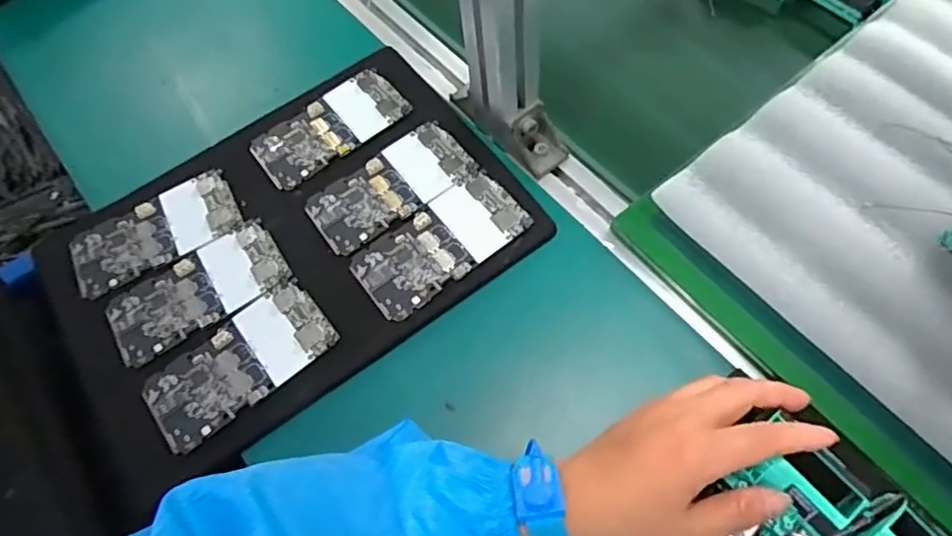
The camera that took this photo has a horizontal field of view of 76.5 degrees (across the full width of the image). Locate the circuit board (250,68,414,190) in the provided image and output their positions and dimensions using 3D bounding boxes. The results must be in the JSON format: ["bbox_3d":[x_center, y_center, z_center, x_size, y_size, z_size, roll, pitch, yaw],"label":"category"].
[{"bbox_3d":[-0.125,-0.122,0.517,0.131,0.004,0.067,-40,68,-13],"label":"circuit board"}]

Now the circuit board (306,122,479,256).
[{"bbox_3d":[-0.069,-0.067,0.484,0.131,0.008,0.069,-36,67,-12],"label":"circuit board"}]

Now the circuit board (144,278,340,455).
[{"bbox_3d":[-0.168,0.067,0.430,0.131,0.007,0.064,-38,67,-13],"label":"circuit board"}]

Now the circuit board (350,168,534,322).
[{"bbox_3d":[-0.028,-0.020,0.458,0.130,0.010,0.066,-36,67,-12],"label":"circuit board"}]

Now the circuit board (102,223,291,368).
[{"bbox_3d":[-0.211,0.015,0.456,0.128,0.005,0.067,-31,66,-10],"label":"circuit board"}]

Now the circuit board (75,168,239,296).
[{"bbox_3d":[-0.257,-0.031,0.482,0.130,0.004,0.067,-26,65,-7],"label":"circuit board"}]

